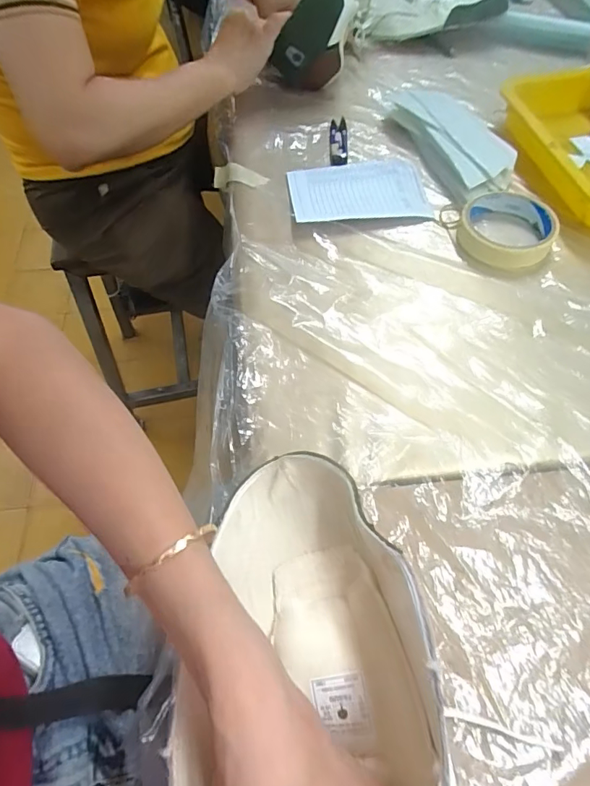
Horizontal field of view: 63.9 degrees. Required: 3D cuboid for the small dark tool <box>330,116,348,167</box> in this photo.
[{"bbox_3d":[0.052,-0.302,0.566,0.021,0.004,0.093,1,58,2],"label":"small dark tool"}]

